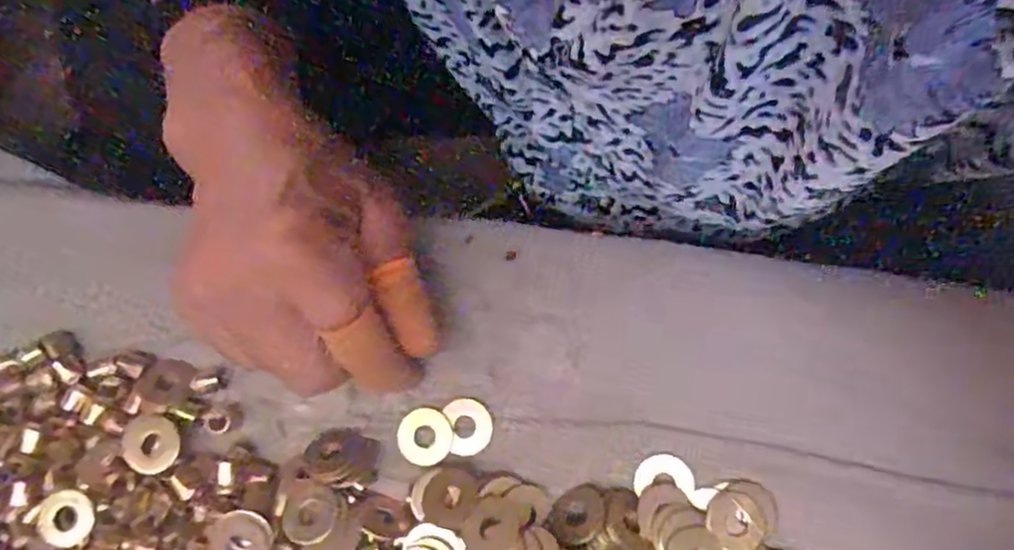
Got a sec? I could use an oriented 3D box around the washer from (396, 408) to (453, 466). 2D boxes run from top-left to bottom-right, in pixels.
[{"bbox_3d":[-0.032,0.062,0.264,0.021,0.004,0.021,-1,72,2],"label":"washer"}]

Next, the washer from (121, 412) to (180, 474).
[{"bbox_3d":[-0.135,0.064,0.261,0.021,0.004,0.021,22,74,9],"label":"washer"}]

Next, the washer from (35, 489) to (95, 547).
[{"bbox_3d":[-0.165,0.090,0.255,0.020,0.004,0.020,-1,72,2],"label":"washer"}]

